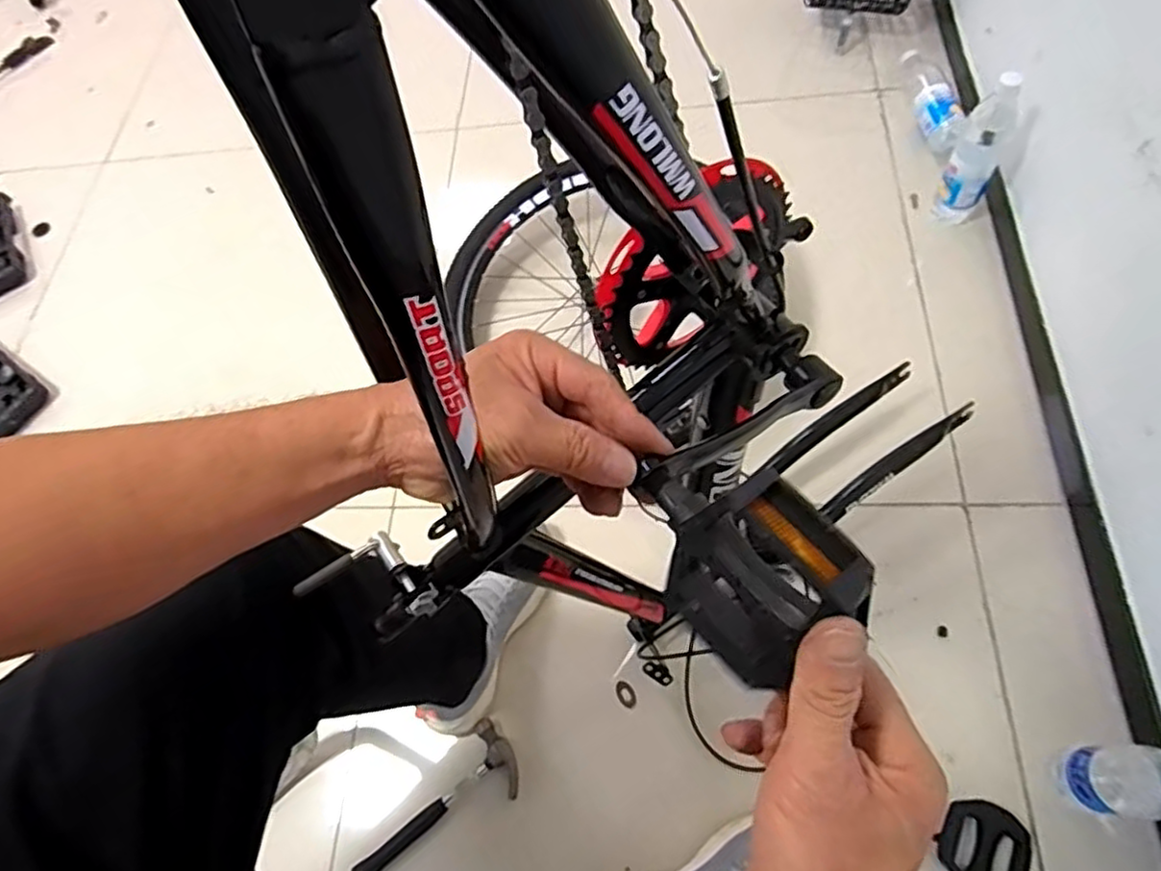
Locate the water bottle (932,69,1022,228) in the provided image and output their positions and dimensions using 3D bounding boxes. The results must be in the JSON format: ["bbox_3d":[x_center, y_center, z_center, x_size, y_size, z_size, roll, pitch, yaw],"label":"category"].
[{"bbox_3d":[0.592,-0.412,1.025,0.070,0.254,0.060,13,67,14],"label":"water bottle"}]

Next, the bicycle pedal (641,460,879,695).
[{"bbox_3d":[0.070,0.056,0.309,0.028,0.091,0.105,-18,63,-50],"label":"bicycle pedal"}]

